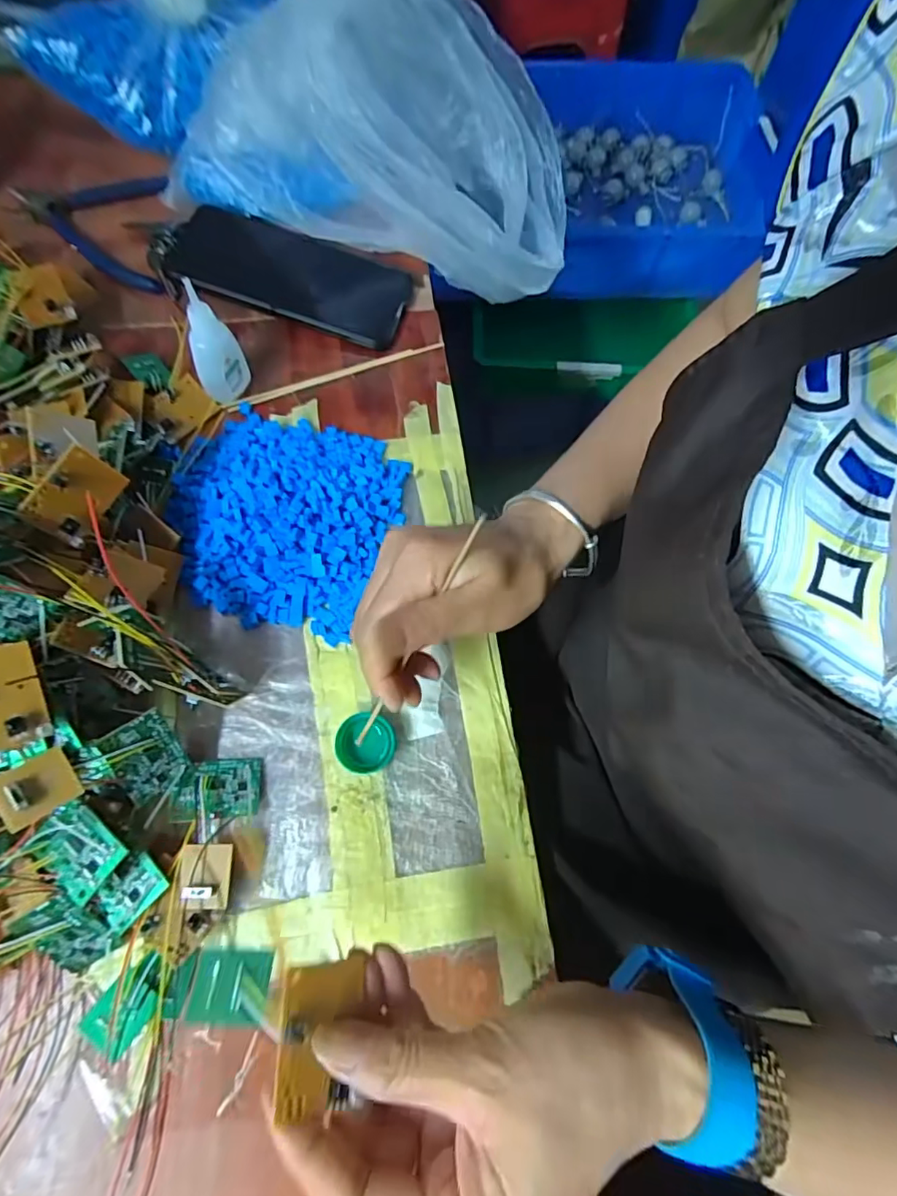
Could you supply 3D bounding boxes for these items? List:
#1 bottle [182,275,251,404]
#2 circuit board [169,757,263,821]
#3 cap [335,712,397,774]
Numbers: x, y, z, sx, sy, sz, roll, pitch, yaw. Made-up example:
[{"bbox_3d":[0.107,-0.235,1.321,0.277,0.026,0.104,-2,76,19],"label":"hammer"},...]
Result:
[{"bbox_3d":[-0.156,-0.165,0.353,0.017,0.074,0.033,20,72,8],"label":"bottle"},{"bbox_3d":[-0.125,0.103,0.292,0.044,0.005,0.030,-1,59,-15],"label":"circuit board"},{"bbox_3d":[-0.046,0.081,0.302,0.031,0.012,0.032,1,68,-2],"label":"cap"}]

